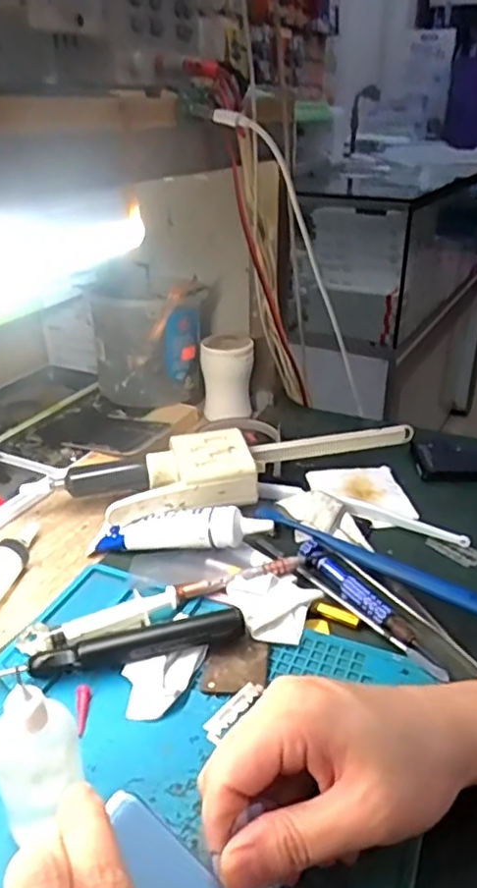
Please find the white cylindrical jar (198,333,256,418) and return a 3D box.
[{"bbox_3d":[-0.012,-0.071,0.662,0.054,0.076,0.044,-1,28,-3],"label":"white cylindrical jar"}]

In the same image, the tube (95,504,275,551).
[{"bbox_3d":[-0.040,0.062,0.471,0.126,0.022,0.029,-7,27,12],"label":"tube"}]

